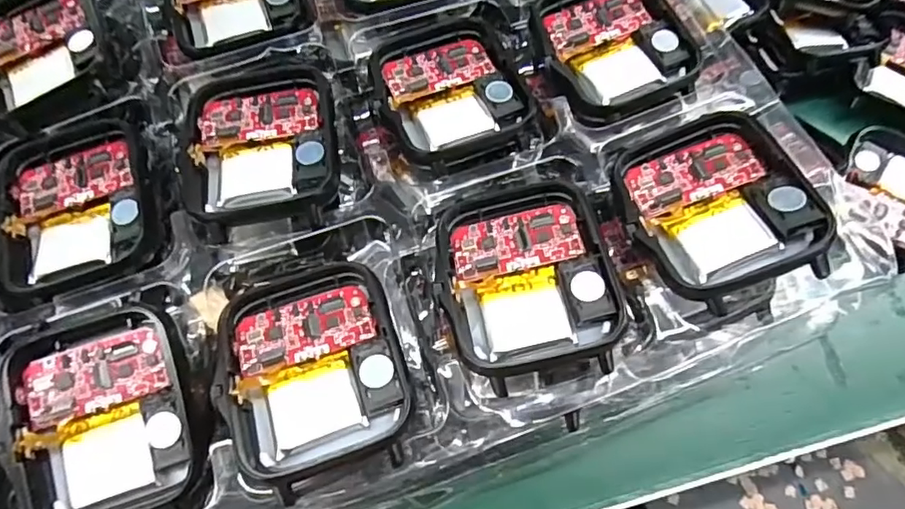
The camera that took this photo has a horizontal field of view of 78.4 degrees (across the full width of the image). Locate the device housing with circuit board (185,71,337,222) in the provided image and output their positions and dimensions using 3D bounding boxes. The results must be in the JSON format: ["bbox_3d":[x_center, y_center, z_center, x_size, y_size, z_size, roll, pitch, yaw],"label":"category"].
[{"bbox_3d":[-0.048,-0.029,0.141,0.039,0.009,0.043,-6,69,-3],"label":"device housing with circuit board"}]

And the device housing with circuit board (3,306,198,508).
[{"bbox_3d":[-0.075,0.035,0.120,0.037,0.011,0.044,-11,69,-5],"label":"device housing with circuit board"}]

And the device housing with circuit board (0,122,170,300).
[{"bbox_3d":[-0.095,-0.012,0.142,0.042,0.006,0.045,-12,69,-5],"label":"device housing with circuit board"}]

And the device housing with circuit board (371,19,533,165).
[{"bbox_3d":[-0.001,-0.045,0.151,0.037,0.006,0.044,-16,70,-7],"label":"device housing with circuit board"}]

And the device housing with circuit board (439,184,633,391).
[{"bbox_3d":[0.016,0.004,0.126,0.037,0.009,0.046,-9,69,-4],"label":"device housing with circuit board"}]

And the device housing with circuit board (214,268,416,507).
[{"bbox_3d":[-0.030,0.024,0.119,0.037,0.006,0.045,-16,70,-7],"label":"device housing with circuit board"}]

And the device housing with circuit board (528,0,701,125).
[{"bbox_3d":[0.045,-0.061,0.155,0.040,0.006,0.047,-18,70,-8],"label":"device housing with circuit board"}]

